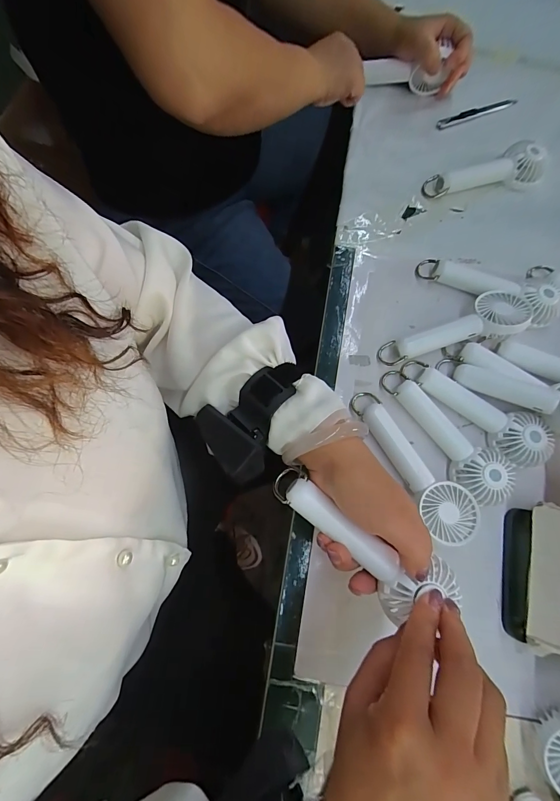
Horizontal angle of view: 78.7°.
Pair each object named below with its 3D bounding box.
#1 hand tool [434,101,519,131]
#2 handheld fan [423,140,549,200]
[{"bbox_3d":[0.284,-0.410,0.485,0.135,0.006,0.014,-23,77,-8],"label":"hand tool"},{"bbox_3d":[0.268,-0.288,0.439,0.163,0.030,0.054,-20,82,-6],"label":"handheld fan"}]

